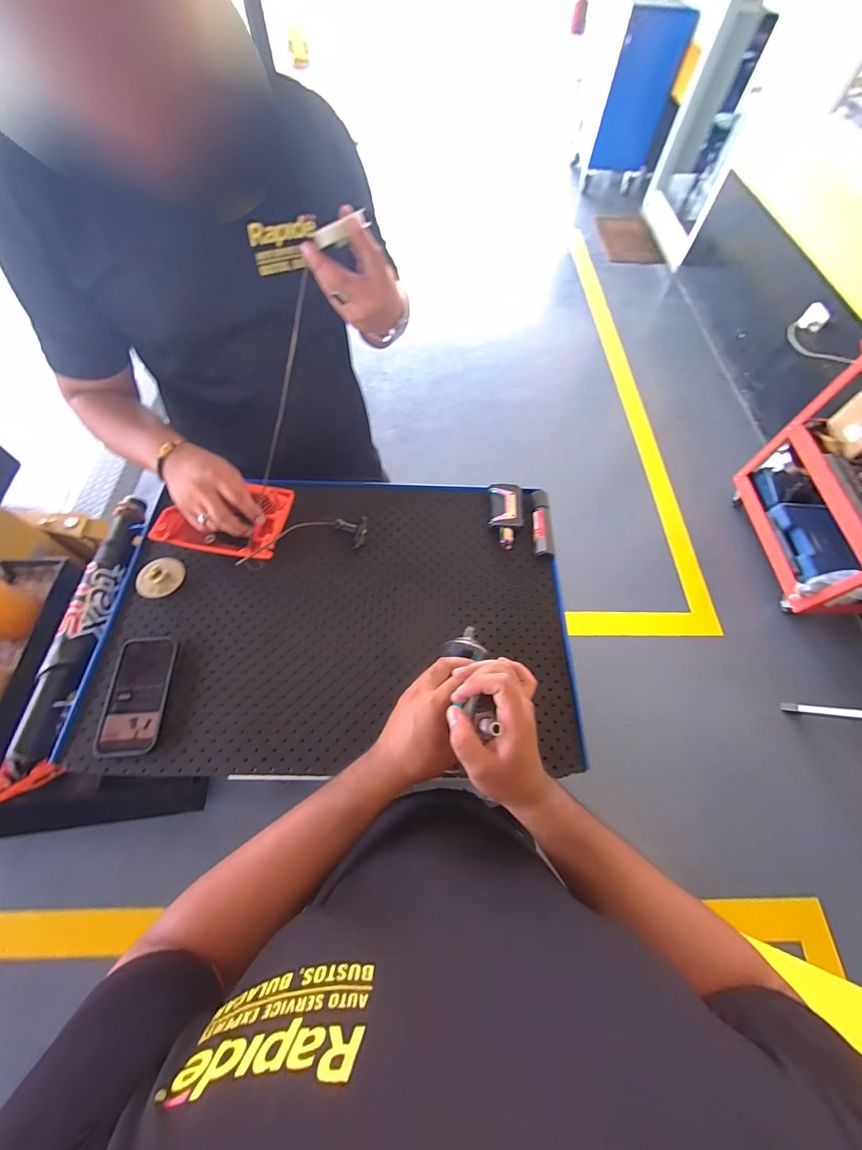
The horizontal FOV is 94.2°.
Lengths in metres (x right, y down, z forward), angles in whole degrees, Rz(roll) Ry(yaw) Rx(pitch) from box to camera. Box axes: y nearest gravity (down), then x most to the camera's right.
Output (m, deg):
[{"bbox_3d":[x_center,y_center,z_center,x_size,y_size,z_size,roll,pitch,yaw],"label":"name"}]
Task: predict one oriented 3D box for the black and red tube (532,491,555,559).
[{"bbox_3d":[0.187,-0.087,0.678,0.032,0.031,0.121,2,63,-1],"label":"black and red tube"}]

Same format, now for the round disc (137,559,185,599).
[{"bbox_3d":[-0.410,0.004,0.606,0.053,0.020,0.066,28,65,12],"label":"round disc"}]

